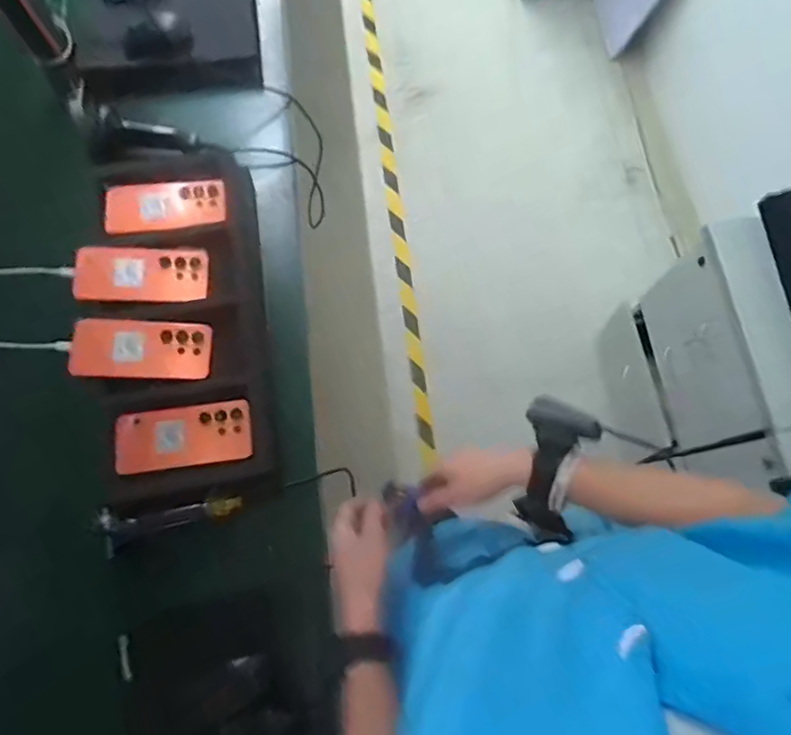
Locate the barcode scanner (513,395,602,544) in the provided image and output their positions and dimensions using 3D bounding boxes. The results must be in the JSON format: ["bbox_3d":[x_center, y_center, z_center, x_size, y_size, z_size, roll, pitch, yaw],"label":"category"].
[{"bbox_3d":[0.162,0.107,0.537,0.063,0.048,0.146,6,97,0],"label":"barcode scanner"}]

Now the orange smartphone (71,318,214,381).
[{"bbox_3d":[-0.331,-0.026,0.684,0.167,0.007,0.080,2,73,-16],"label":"orange smartphone"}]

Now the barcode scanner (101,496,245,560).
[{"bbox_3d":[-0.272,0.182,0.640,0.158,0.027,0.049,-9,73,-23],"label":"barcode scanner"}]

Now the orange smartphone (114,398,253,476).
[{"bbox_3d":[-0.270,0.088,0.669,0.163,0.007,0.077,-7,83,-10],"label":"orange smartphone"}]

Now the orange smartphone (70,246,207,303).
[{"bbox_3d":[-0.348,-0.130,0.717,0.166,0.012,0.081,-2,73,-15],"label":"orange smartphone"}]

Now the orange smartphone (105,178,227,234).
[{"bbox_3d":[-0.335,-0.238,0.762,0.165,0.015,0.076,-10,74,-5],"label":"orange smartphone"}]

